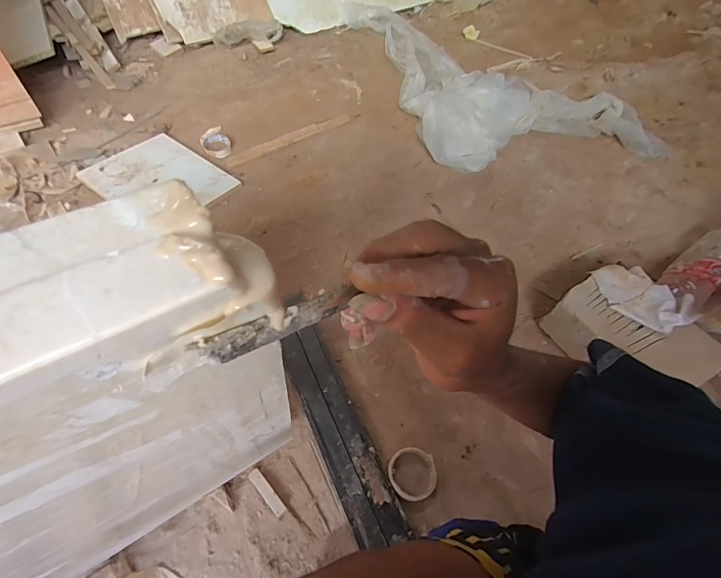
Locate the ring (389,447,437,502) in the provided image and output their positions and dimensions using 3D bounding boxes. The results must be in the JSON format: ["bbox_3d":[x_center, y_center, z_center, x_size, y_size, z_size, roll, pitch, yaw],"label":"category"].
[{"bbox_3d":[0.095,0.336,0.678,0.087,0.019,0.086,2,56,-2],"label":"ring"}]

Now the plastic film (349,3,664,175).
[{"bbox_3d":[0.454,-0.840,1.405,0.731,0.096,1.202,-12,58,-11],"label":"plastic film"}]

